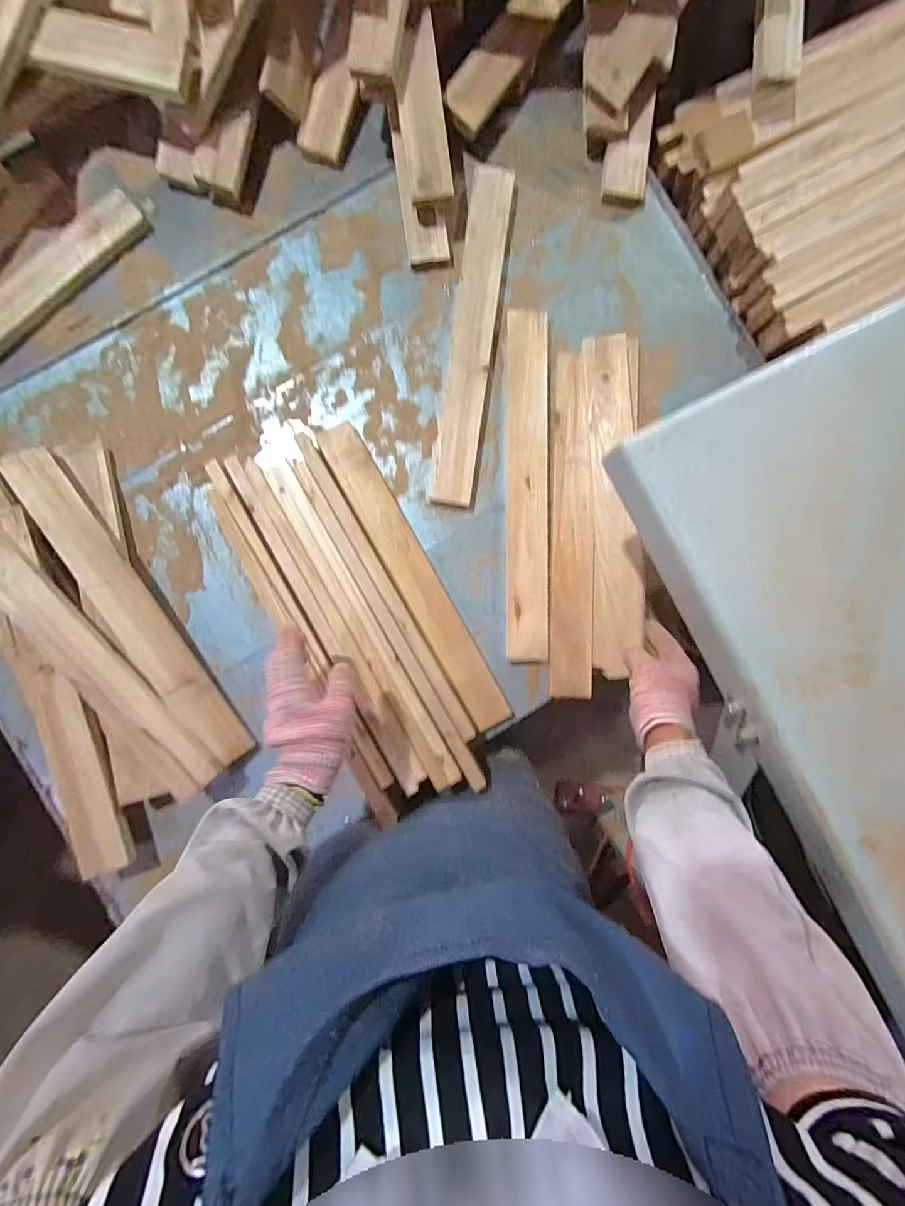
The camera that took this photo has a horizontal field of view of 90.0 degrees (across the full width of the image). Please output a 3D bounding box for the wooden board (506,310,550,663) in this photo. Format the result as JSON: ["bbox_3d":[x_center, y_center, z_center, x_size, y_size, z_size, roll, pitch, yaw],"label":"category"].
[{"bbox_3d":[0.110,-0.166,0.662,0.062,0.028,0.496,0,89,-2],"label":"wooden board"}]

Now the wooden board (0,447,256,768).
[{"bbox_3d":[-0.427,0.018,0.607,0.068,0.015,0.470,-36,100,-30],"label":"wooden board"}]

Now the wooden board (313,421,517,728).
[{"bbox_3d":[-0.051,-0.039,0.654,0.071,0.024,0.476,-29,90,-3],"label":"wooden board"}]

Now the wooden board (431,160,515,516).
[{"bbox_3d":[0.029,-0.375,0.651,0.060,0.019,0.464,8,91,-2],"label":"wooden board"}]

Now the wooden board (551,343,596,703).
[{"bbox_3d":[0.175,-0.112,0.657,0.060,0.013,0.490,1,89,-2],"label":"wooden board"}]

